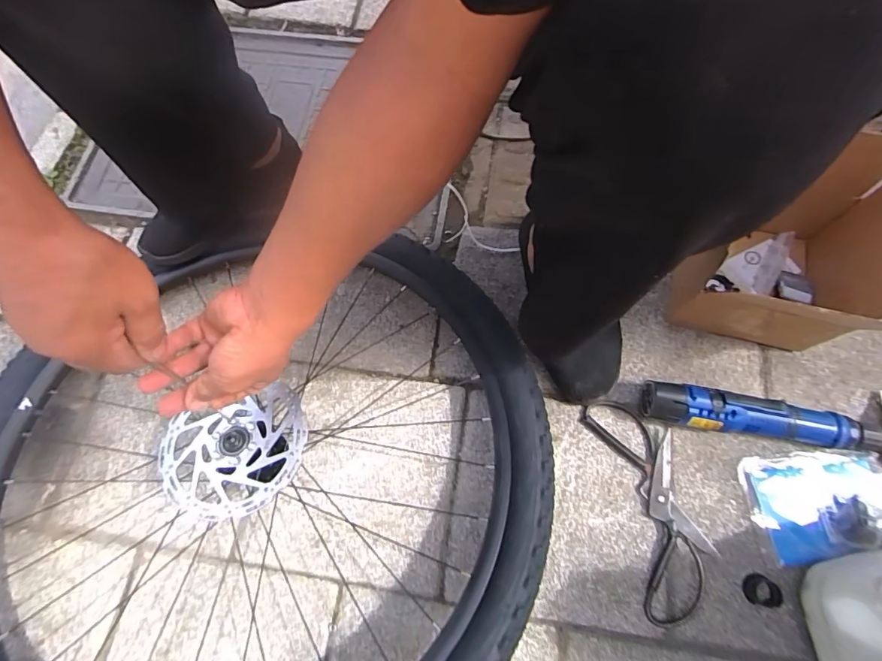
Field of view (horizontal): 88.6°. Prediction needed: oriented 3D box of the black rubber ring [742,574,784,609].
[{"bbox_3d":[0.355,0.286,0.497,0.036,0.015,0.031,10,71,6],"label":"black rubber ring"}]

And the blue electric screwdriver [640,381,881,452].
[{"bbox_3d":[0.388,0.102,0.539,0.271,0.042,0.050,8,69,5],"label":"blue electric screwdriver"}]

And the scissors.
[{"bbox_3d":[0.249,0.202,0.532,0.095,0.020,0.246,-12,70,-2],"label":"scissors"}]

